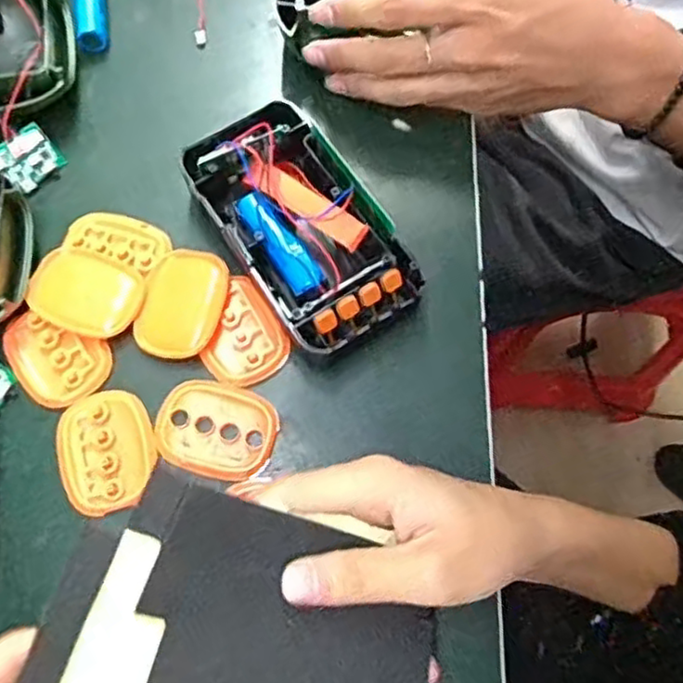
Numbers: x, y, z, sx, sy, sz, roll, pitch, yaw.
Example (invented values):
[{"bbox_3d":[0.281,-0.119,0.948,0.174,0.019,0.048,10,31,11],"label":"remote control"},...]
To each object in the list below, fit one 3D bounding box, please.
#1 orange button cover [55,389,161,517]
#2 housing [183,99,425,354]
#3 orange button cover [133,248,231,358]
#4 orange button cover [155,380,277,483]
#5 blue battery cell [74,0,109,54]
[{"bbox_3d":[-0.121,0.056,0.355,0.048,0.004,0.061,-23,72,-8],"label":"orange button cover"},{"bbox_3d":[-0.023,-0.064,0.382,0.083,0.034,0.147,-31,74,-11],"label":"housing"},{"bbox_3d":[-0.088,-0.022,0.381,0.045,0.006,0.061,14,71,4],"label":"orange button cover"},{"bbox_3d":[-0.066,0.045,0.360,0.063,0.004,0.048,11,71,3],"label":"orange button cover"},{"bbox_3d":[-0.164,-0.221,0.451,0.017,0.018,0.071,-8,71,-4],"label":"blue battery cell"}]

